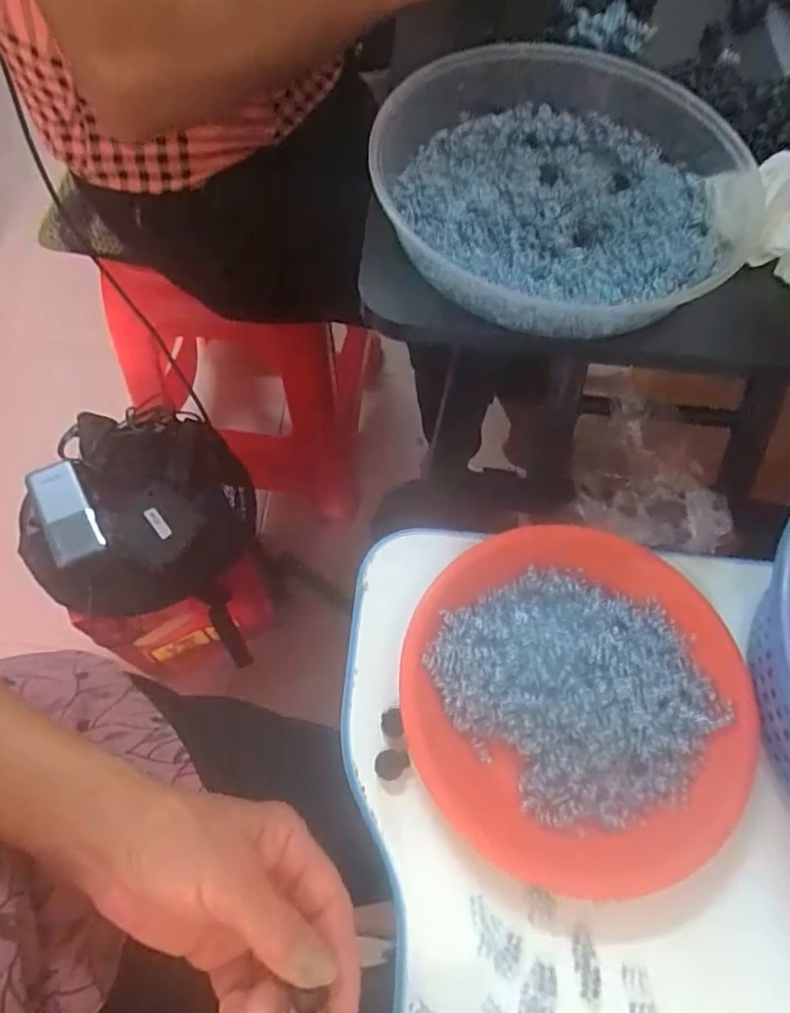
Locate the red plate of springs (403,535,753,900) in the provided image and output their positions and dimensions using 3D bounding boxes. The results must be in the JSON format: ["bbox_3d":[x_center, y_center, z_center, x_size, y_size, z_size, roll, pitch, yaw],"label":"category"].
[{"bbox_3d":[0.103,0.105,0.354,0.187,0.040,0.191,1,65,-2],"label":"red plate of springs"}]

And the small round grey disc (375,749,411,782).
[{"bbox_3d":[-0.001,0.144,0.350,0.019,0.009,0.016,-17,67,-10],"label":"small round grey disc"}]

